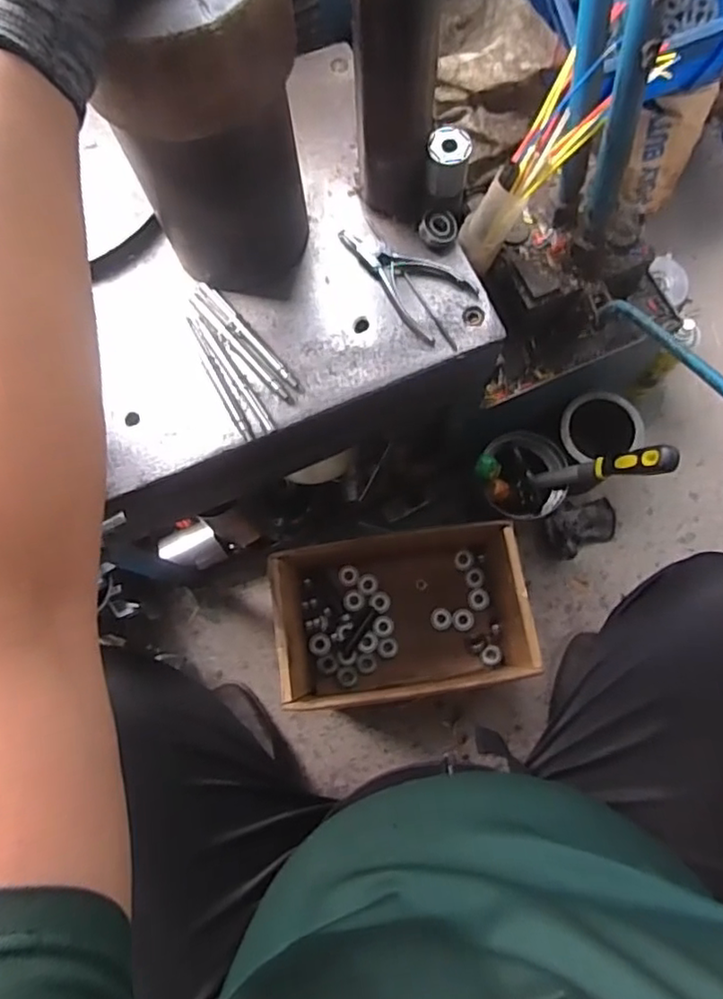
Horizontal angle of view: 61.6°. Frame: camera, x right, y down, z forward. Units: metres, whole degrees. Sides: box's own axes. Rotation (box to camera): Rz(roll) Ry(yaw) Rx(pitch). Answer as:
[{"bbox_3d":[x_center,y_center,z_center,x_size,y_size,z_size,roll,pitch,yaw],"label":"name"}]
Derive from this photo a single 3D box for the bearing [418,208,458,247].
[{"bbox_3d":[0.072,-0.251,0.564,0.037,0.013,0.035,6,103,-18],"label":"bearing"}]

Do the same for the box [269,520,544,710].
[{"bbox_3d":[0.050,0.156,0.822,0.299,0.201,0.199,-8,76,0],"label":"box"}]

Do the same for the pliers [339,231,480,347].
[{"bbox_3d":[0.032,-0.208,0.559,0.136,0.016,0.068,38,80,10],"label":"pliers"}]

